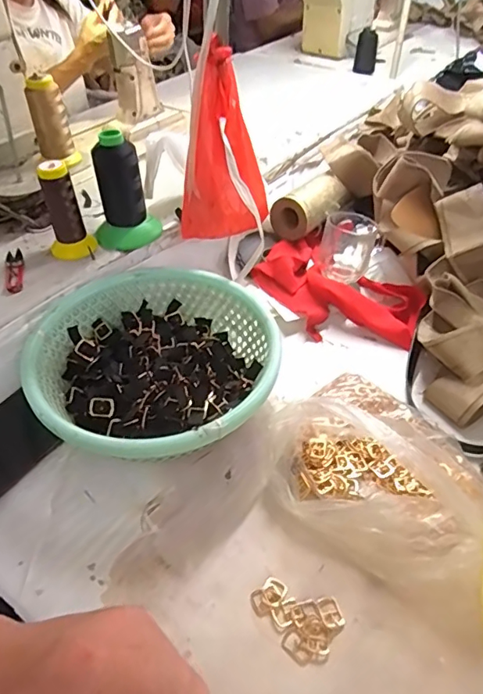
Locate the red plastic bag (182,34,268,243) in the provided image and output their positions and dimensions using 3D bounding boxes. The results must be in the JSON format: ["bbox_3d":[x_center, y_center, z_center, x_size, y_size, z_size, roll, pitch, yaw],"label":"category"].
[{"bbox_3d":[-0.021,-0.248,0.623,0.099,0.203,0.093,10,45,10],"label":"red plastic bag"}]

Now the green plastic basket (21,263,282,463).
[{"bbox_3d":[-0.092,0.024,0.561,0.249,0.090,0.256,-2,45,-1],"label":"green plastic basket"}]

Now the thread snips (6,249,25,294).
[{"bbox_3d":[-0.285,-0.096,0.635,0.022,0.017,0.106,-15,46,-14],"label":"thread snips"}]

